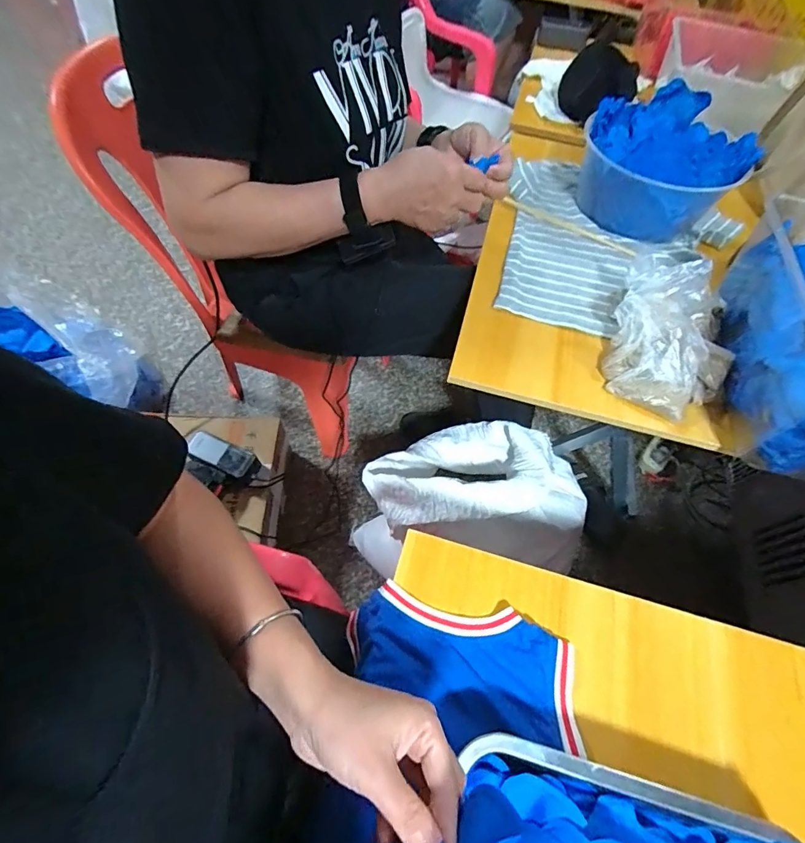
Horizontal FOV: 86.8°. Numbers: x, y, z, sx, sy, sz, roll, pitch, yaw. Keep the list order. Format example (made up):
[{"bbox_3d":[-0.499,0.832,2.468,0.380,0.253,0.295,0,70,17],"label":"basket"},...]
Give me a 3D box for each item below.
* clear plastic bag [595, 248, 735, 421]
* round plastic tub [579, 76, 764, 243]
[{"bbox_3d":[0.317,-0.106,0.500,0.131,0.081,0.197,18,59,8],"label":"clear plastic bag"},{"bbox_3d":[0.412,-0.420,0.690,0.241,0.094,0.279,19,59,9],"label":"round plastic tub"}]

